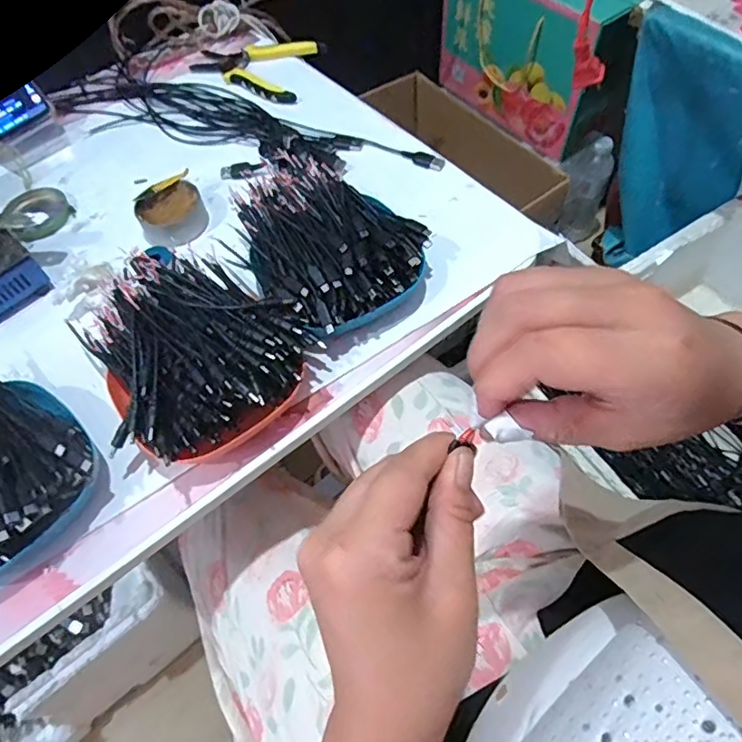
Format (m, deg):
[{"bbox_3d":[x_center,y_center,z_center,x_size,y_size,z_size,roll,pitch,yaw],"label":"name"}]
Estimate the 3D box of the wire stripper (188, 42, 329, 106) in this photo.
[{"bbox_3d":[-0.148,-0.377,0.677,0.157,0.012,0.110,15,62,12],"label":"wire stripper"}]

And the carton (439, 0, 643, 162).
[{"bbox_3d":[0.288,-0.580,0.971,0.150,0.250,0.330,-35,64,-16],"label":"carton"}]

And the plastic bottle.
[{"bbox_3d":[0.425,-0.345,1.086,0.070,0.200,0.061,-17,61,-7],"label":"plastic bottle"}]

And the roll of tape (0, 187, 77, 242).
[{"bbox_3d":[-0.347,-0.167,0.574,0.062,0.022,0.062,-1,60,2],"label":"roll of tape"}]

